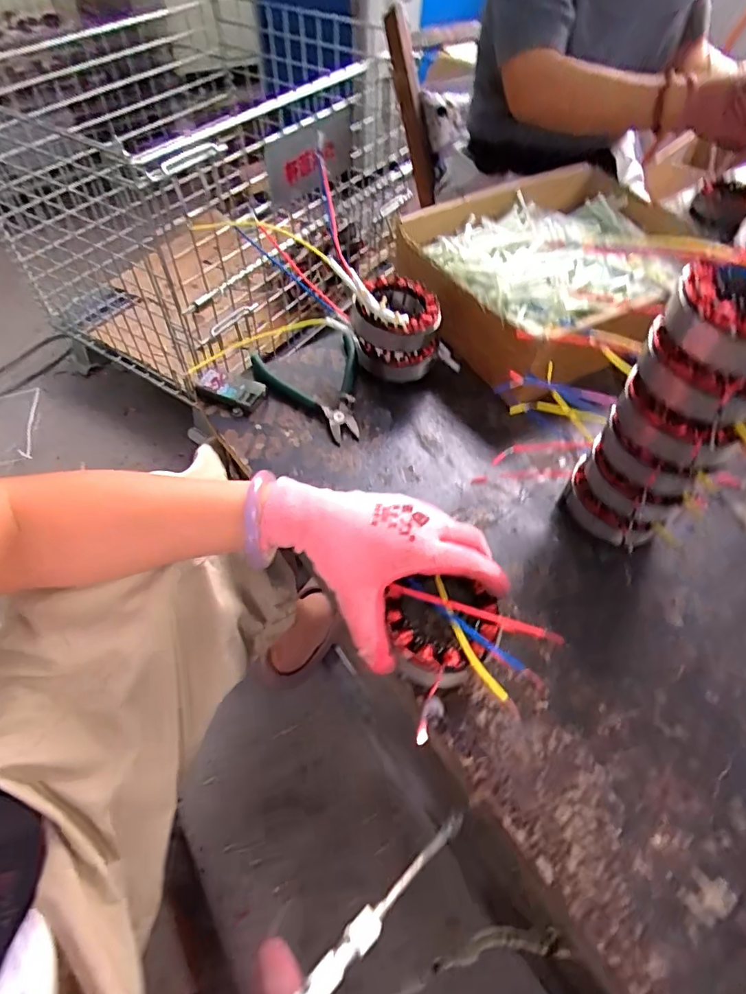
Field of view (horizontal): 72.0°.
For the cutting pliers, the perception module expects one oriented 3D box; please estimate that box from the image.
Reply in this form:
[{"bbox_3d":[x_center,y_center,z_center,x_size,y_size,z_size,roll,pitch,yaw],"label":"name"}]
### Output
[{"bbox_3d":[-0.061,-0.110,0.539,0.111,0.018,0.133,-13,58,-10],"label":"cutting pliers"}]

